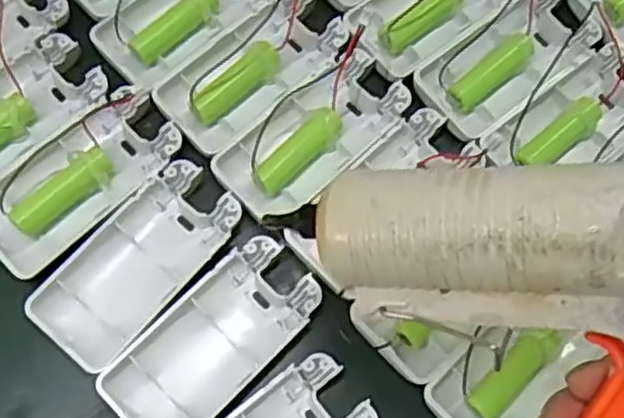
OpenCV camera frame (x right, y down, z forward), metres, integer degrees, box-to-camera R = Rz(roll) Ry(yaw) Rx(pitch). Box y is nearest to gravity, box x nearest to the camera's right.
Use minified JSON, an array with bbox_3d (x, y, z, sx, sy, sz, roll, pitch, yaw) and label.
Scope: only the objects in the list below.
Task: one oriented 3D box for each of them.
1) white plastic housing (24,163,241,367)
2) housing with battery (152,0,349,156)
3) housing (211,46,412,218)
[{"bbox_3d":[-0.076,0.023,0.325,0.042,0.017,0.093,39,73,10],"label":"white plastic housing"},{"bbox_3d":[-0.029,-0.066,0.358,0.093,0.016,0.039,-40,77,-16],"label":"housing with battery"},{"bbox_3d":[0.002,-0.034,0.344,0.091,0.020,0.045,-39,77,-15],"label":"housing"}]

